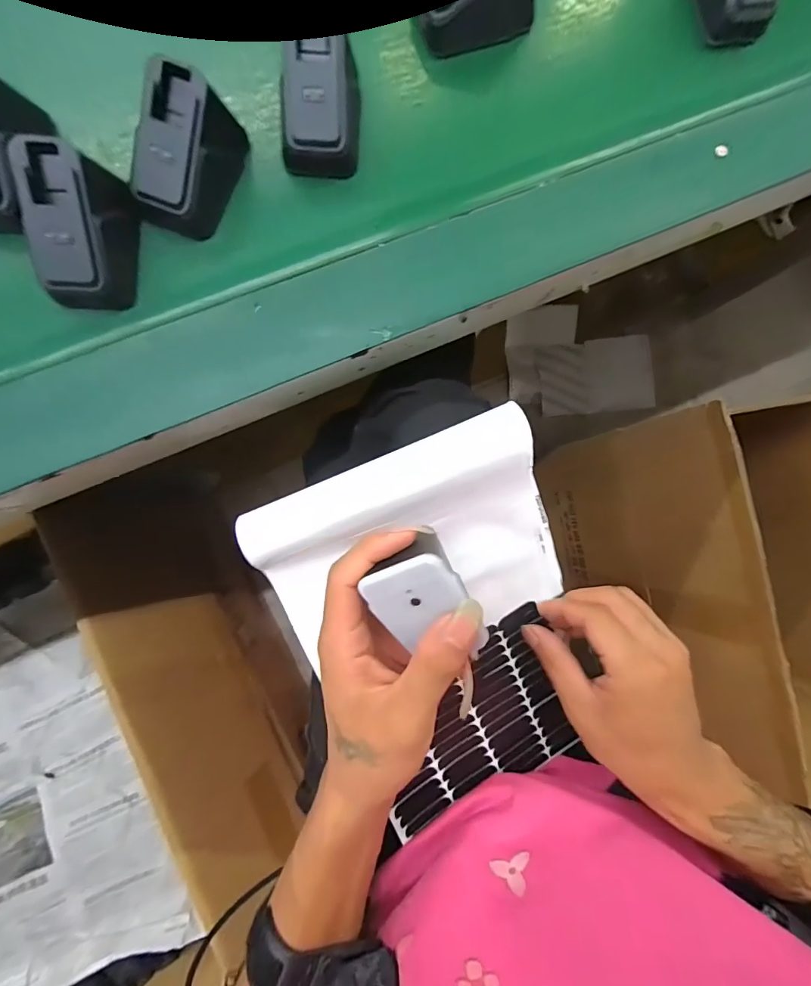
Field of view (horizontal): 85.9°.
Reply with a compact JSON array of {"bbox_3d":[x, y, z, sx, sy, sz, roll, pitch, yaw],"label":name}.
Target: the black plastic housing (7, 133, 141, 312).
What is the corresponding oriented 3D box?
[{"bbox_3d":[-0.165,-0.130,0.216,0.042,0.038,0.065,2,88,-5],"label":"black plastic housing"}]

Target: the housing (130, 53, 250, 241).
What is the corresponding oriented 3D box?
[{"bbox_3d":[-0.113,-0.174,0.223,0.044,0.039,0.071,23,86,-4],"label":"housing"}]

